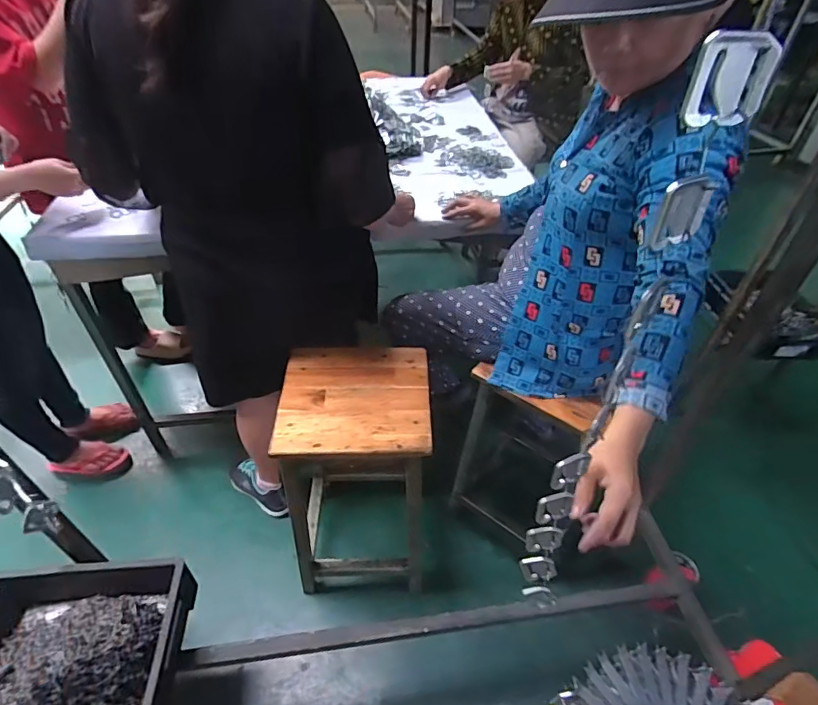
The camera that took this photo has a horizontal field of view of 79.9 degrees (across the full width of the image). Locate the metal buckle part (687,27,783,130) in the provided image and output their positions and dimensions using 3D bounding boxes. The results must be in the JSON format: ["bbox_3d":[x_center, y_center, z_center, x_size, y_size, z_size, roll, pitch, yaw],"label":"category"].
[{"bbox_3d":[0.146,-0.123,0.221,0.033,0.037,0.007,-1,42,3],"label":"metal buckle part"}]

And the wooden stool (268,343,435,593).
[{"bbox_3d":[-0.122,0.289,1.169,0.315,0.540,0.321,-3,43,-7],"label":"wooden stool"}]

